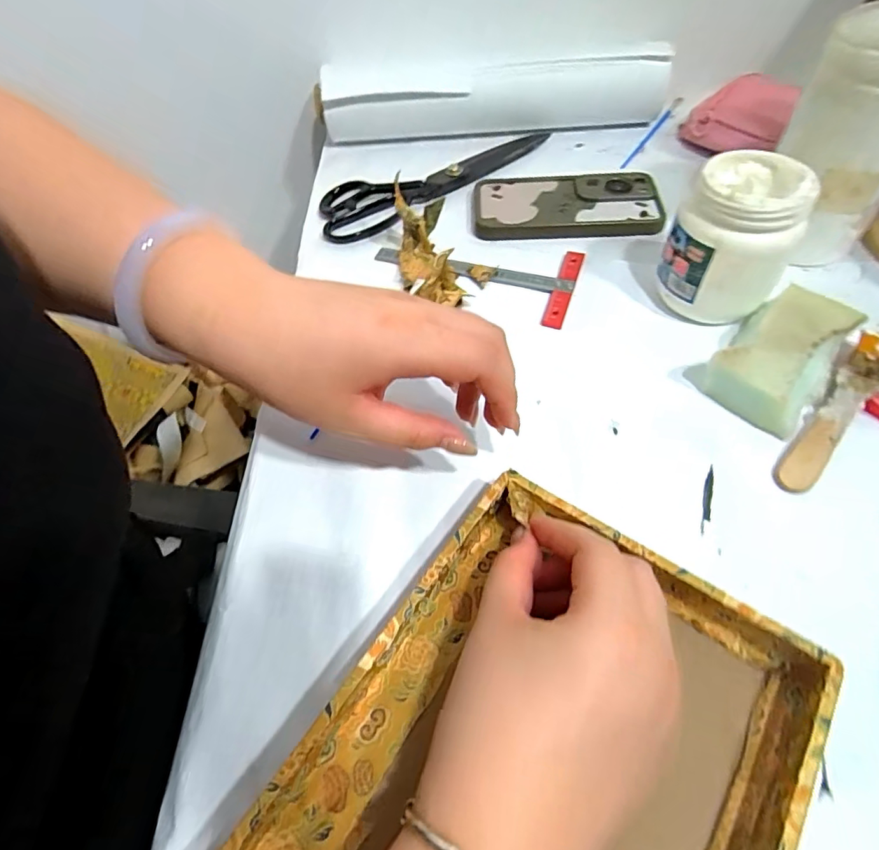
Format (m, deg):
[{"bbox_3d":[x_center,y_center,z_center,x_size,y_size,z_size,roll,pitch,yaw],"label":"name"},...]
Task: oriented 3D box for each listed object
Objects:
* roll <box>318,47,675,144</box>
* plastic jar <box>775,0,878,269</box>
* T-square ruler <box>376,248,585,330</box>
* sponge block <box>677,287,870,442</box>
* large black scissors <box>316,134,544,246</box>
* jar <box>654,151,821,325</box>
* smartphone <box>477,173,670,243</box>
[{"bbox_3d":[0.052,-0.346,0.526,0.346,0.065,0.061,-4,55,0],"label":"roll"},{"bbox_3d":[0.286,-0.199,0.356,0.083,0.143,0.075,30,62,22],"label":"plastic jar"},{"bbox_3d":[0.026,-0.128,0.418,0.168,0.005,0.084,16,58,14],"label":"T-square ruler"},{"bbox_3d":[0.222,-0.046,0.331,0.098,0.034,0.067,-38,62,-21],"label":"sponge block"},{"bbox_3d":[0.004,-0.233,0.483,0.243,0.013,0.071,-20,57,-11],"label":"large black scissors"},{"bbox_3d":[0.196,-0.123,0.347,0.072,0.095,0.067,21,59,17],"label":"jar"},{"bbox_3d":[0.111,-0.197,0.455,0.158,0.013,0.076,0,55,3],"label":"smartphone"}]

